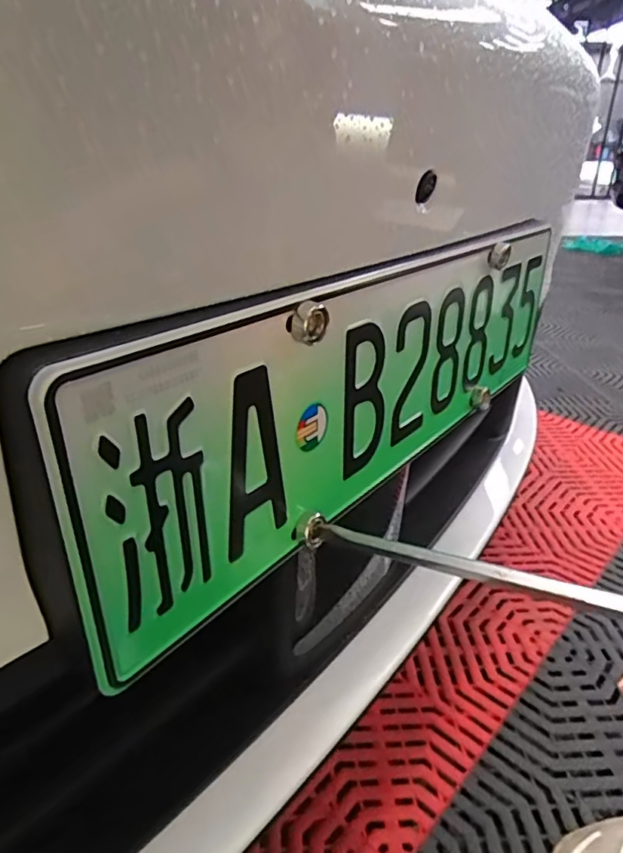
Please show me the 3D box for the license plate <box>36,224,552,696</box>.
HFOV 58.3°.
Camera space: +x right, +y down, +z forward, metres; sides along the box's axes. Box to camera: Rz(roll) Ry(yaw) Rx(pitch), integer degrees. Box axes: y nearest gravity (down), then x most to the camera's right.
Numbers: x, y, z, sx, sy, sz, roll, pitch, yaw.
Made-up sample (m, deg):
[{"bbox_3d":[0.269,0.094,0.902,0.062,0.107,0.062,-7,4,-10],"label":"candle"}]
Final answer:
[{"bbox_3d":[0.060,-0.034,0.346,0.010,0.134,0.444,20,33,34],"label":"license plate"}]

